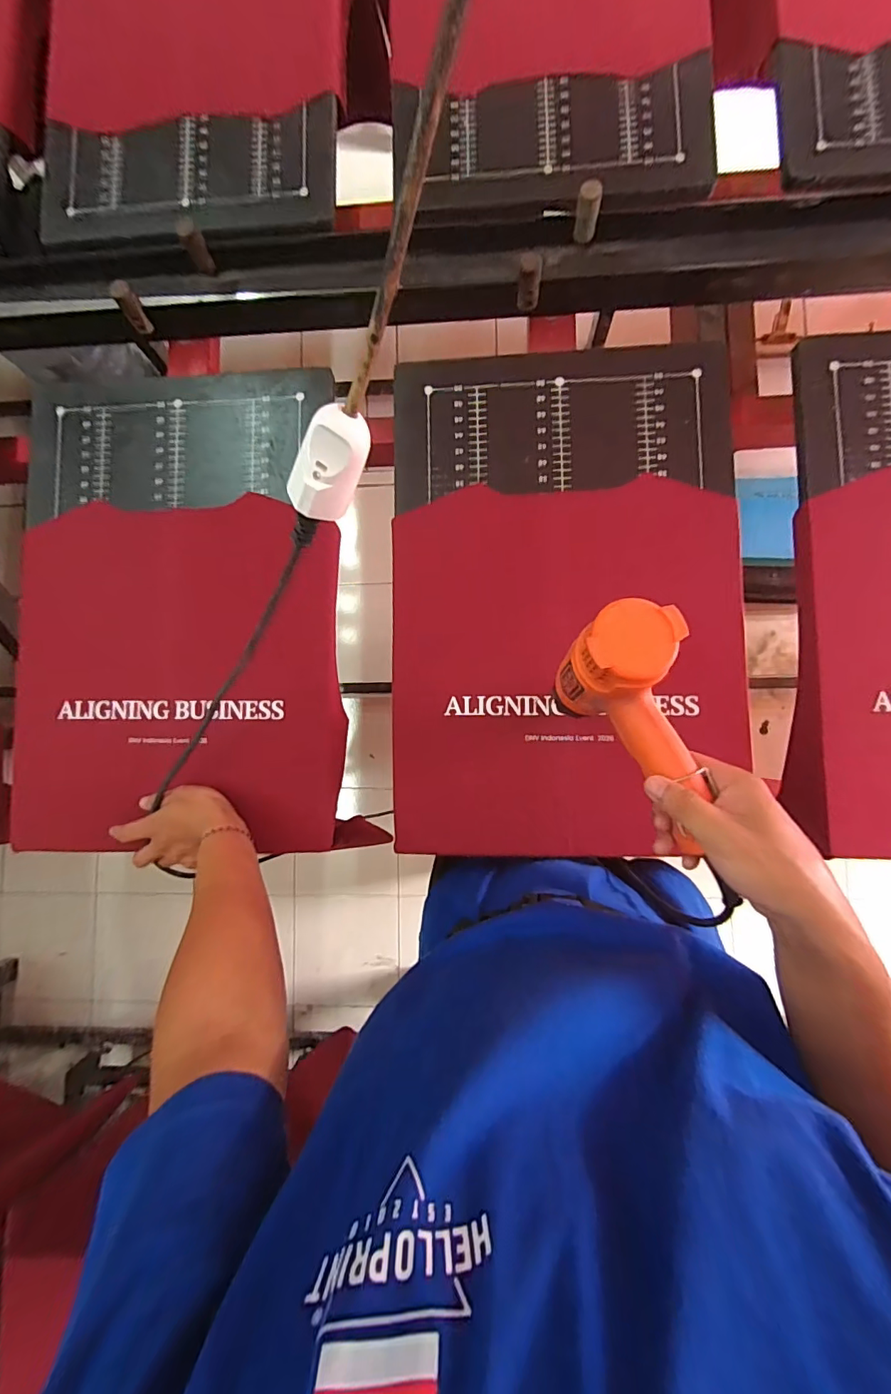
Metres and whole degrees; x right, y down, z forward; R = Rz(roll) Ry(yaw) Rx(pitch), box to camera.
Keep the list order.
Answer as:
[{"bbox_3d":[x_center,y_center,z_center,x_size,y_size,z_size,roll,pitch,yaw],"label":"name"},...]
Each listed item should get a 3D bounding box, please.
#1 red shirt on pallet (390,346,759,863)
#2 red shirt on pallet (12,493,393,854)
[{"bbox_3d":[0.136,-0.122,0.566,0.390,0.042,0.594,0,85,3],"label":"red shirt on pallet"},{"bbox_3d":[-0.338,-0.019,0.601,0.424,0.070,0.434,-5,94,7],"label":"red shirt on pallet"}]

